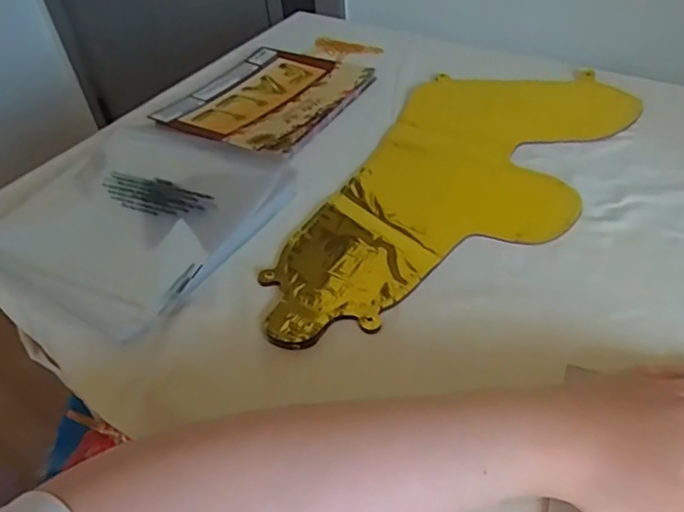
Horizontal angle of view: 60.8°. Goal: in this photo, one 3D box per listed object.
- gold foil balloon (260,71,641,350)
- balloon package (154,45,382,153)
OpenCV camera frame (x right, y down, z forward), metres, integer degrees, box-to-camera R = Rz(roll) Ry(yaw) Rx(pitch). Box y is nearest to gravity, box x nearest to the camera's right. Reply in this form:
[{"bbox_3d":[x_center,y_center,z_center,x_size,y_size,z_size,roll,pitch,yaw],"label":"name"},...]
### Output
[{"bbox_3d":[0.099,-0.067,0.515,0.198,0.014,0.431,23,51,27],"label":"gold foil balloon"},{"bbox_3d":[-0.084,-0.179,0.647,0.179,0.015,0.206,21,50,26],"label":"balloon package"}]

